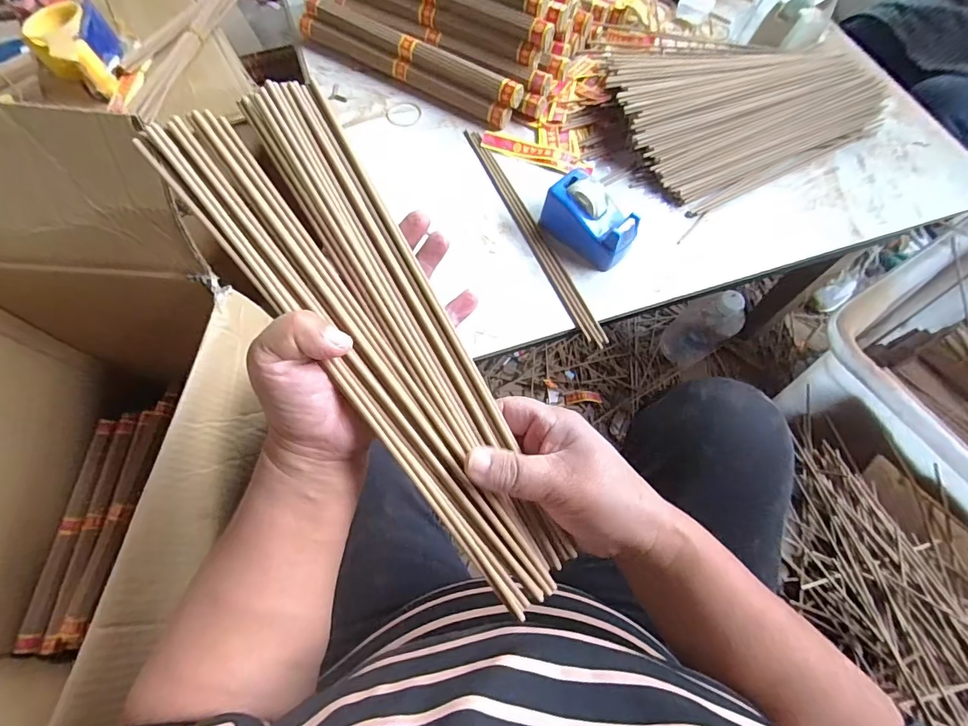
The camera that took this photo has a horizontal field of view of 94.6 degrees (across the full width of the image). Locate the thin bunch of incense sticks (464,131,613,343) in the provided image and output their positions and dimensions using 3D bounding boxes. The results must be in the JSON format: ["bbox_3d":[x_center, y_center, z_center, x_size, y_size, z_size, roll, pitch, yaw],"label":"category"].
[{"bbox_3d":[0.051,-0.153,0.505,0.017,0.006,0.322,-22,70,-11],"label":"thin bunch of incense sticks"}]

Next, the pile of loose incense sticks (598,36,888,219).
[{"bbox_3d":[0.317,-0.360,0.579,0.337,0.053,0.267,-27,71,-13],"label":"pile of loose incense sticks"}]

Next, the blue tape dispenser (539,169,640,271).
[{"bbox_3d":[0.111,-0.149,0.476,0.097,0.050,0.060,39,71,13],"label":"blue tape dispenser"}]

